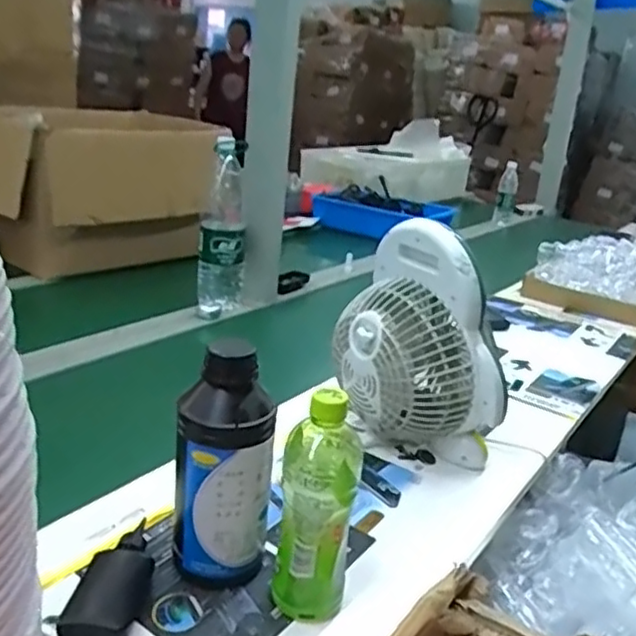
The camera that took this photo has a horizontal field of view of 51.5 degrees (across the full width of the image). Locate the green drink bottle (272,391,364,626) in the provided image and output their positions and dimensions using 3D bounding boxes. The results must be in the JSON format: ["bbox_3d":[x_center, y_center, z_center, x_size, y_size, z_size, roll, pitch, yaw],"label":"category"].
[{"bbox_3d":[-0.001,0.162,0.566,0.064,0.208,0.062,7,20,3],"label":"green drink bottle"}]

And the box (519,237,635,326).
[{"bbox_3d":[0.754,-0.112,1.676,0.315,0.123,0.497,19,23,31],"label":"box"}]

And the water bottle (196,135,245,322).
[{"bbox_3d":[-0.182,-0.158,1.241,0.087,0.322,0.090,4,20,-6],"label":"water bottle"}]

